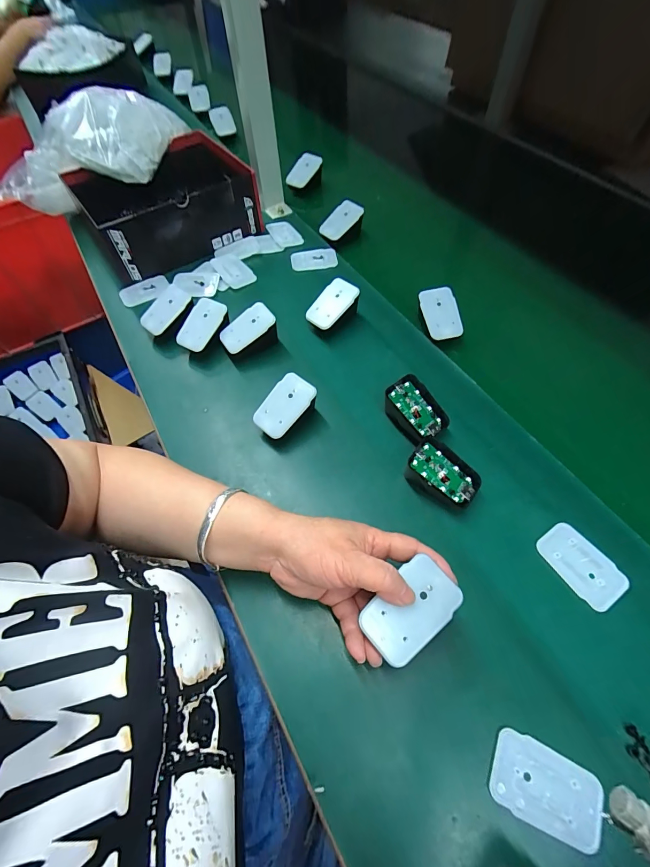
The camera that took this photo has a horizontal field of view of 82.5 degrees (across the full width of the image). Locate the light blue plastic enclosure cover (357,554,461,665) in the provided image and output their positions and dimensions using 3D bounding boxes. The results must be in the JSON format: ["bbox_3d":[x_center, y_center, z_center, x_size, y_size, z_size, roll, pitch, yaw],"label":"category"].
[{"bbox_3d":[0.060,0.122,0.257,0.068,0.008,0.043,-41,65,-17],"label":"light blue plastic enclosure cover"}]

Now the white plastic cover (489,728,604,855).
[{"bbox_3d":[0.153,0.246,0.257,0.070,0.004,0.045,22,64,16],"label":"white plastic cover"}]

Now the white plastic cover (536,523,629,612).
[{"bbox_3d":[0.231,0.118,0.332,0.045,0.004,0.070,-32,63,-13],"label":"white plastic cover"}]

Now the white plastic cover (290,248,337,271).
[{"bbox_3d":[-0.017,-0.270,0.574,0.070,0.008,0.046,-6,60,1],"label":"white plastic cover"}]

